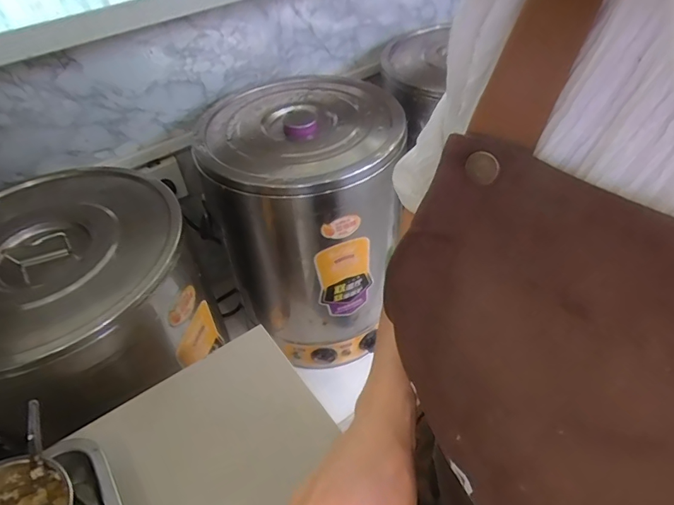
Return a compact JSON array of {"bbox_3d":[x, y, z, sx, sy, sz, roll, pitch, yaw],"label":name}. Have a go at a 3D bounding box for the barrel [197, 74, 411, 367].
[{"bbox_3d":[-0.060,-0.065,0.966,0.331,0.470,0.375,-11,45,-7],"label":"barrel"}]

